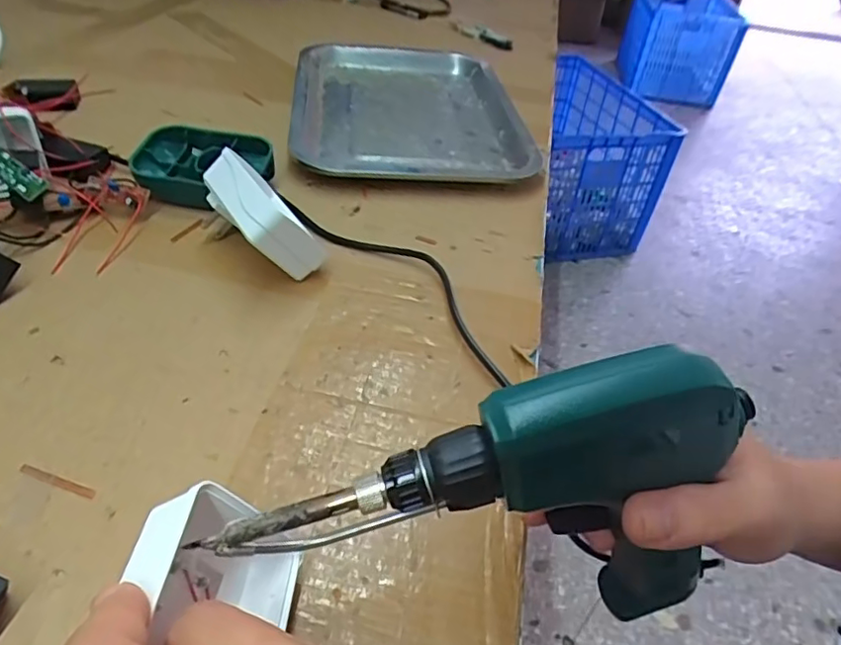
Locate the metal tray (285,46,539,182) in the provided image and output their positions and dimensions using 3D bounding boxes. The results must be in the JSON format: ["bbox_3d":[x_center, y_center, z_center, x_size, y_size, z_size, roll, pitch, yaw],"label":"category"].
[{"bbox_3d":[-0.016,-0.213,0.563,0.205,0.017,0.317,-1,42,-10],"label":"metal tray"}]

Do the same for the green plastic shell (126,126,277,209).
[{"bbox_3d":[-0.157,-0.111,0.417,0.094,0.031,0.061,9,41,2],"label":"green plastic shell"}]

